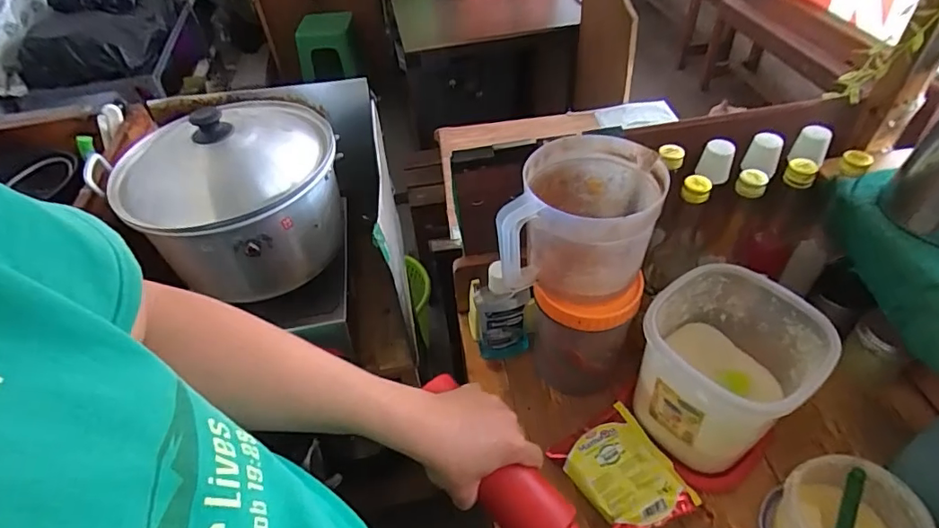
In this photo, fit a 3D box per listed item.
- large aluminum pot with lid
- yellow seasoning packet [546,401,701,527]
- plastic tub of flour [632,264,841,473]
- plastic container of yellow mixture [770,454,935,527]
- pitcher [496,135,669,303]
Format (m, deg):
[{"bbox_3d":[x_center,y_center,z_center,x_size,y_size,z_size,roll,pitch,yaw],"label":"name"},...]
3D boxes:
[{"bbox_3d":[-0.353,-0.118,0.815,0.297,0.210,0.282,-3,46,3],"label":"large aluminum pot with lid"},{"bbox_3d":[0.178,0.244,0.604,0.112,0.030,0.132,-23,48,-16],"label":"yellow seasoning packet"},{"bbox_3d":[0.287,0.125,0.591,0.159,0.173,0.155,-32,51,-23],"label":"plastic tub of flour"},{"bbox_3d":[0.363,0.268,0.516,0.134,0.087,0.114,-3,46,4],"label":"plastic container of yellow mixture"},{"bbox_3d":[0.125,-0.046,0.560,0.134,0.121,0.158,14,49,19],"label":"pitcher"}]

